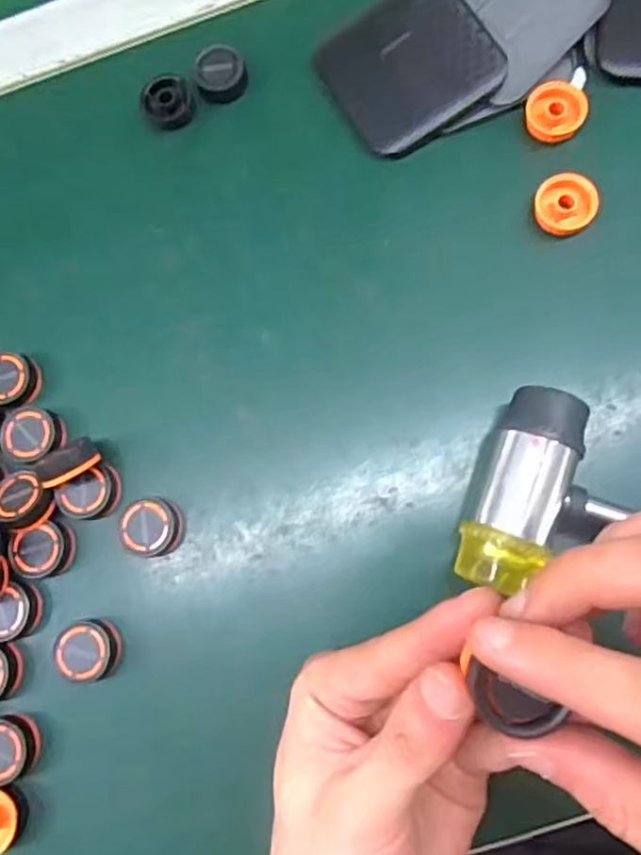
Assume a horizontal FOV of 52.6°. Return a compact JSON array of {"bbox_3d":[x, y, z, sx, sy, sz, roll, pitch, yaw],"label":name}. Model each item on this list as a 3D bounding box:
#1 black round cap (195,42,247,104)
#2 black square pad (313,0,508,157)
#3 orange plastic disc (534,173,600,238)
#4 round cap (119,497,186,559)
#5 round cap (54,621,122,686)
[{"bbox_3d":[-0.047,-0.170,0.312,0.023,0.012,0.023,-1,82,5],"label":"black round cap"},{"bbox_3d":[0.042,-0.171,0.304,0.072,0.009,0.068,-31,80,0],"label":"black square pad"},{"bbox_3d":[0.108,-0.099,0.287,0.026,0.009,0.025,-1,82,5],"label":"orange plastic disc"},{"bbox_3d":[-0.072,0.043,0.279,0.027,0.007,0.024,-4,81,4],"label":"round cap"},{"bbox_3d":[-0.098,0.094,0.274,0.025,0.013,0.024,-1,82,5],"label":"round cap"}]

